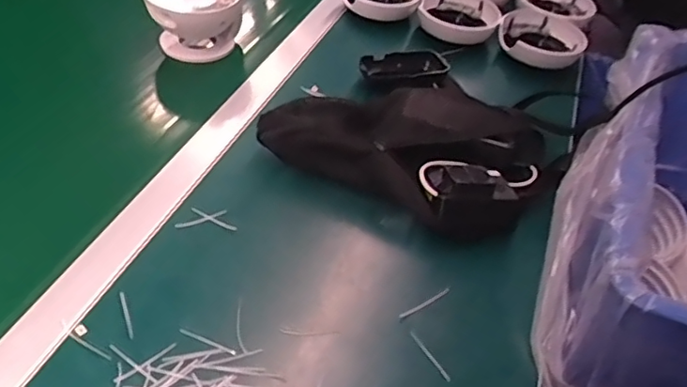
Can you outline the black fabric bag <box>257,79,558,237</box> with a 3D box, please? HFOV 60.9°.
[{"bbox_3d":[0.074,-0.053,0.603,0.278,0.051,0.183,22,44,15],"label":"black fabric bag"}]

